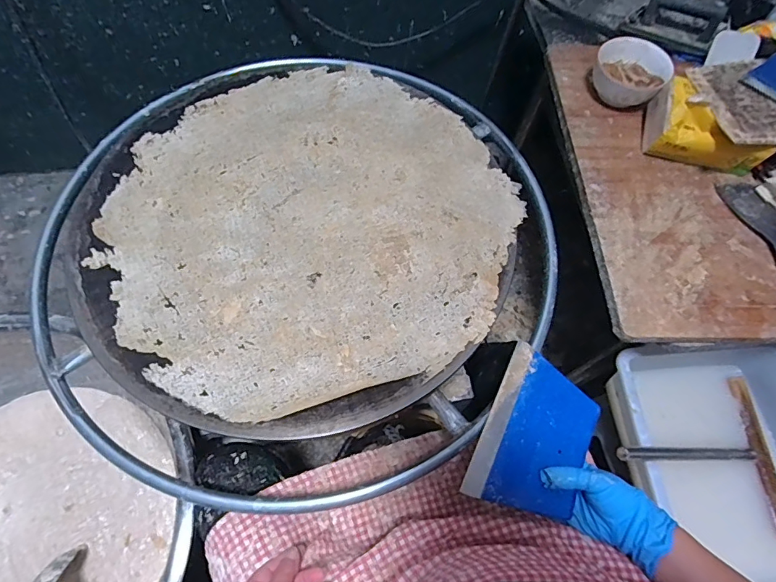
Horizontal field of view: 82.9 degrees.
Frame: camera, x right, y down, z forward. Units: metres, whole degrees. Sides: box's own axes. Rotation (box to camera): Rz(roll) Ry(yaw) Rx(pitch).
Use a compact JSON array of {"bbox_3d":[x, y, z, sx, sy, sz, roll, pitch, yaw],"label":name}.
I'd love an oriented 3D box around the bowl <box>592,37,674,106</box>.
[{"bbox_3d":[0.400,-0.358,0.737,0.116,0.072,0.112,1,65,-2],"label":"bowl"}]

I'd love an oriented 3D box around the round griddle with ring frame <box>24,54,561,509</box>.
[{"bbox_3d":[-0.106,-0.084,0.606,0.689,0.059,0.642,1,65,-2],"label":"round griddle with ring frame"}]

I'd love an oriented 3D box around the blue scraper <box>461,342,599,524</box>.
[{"bbox_3d":[0.174,0.167,0.512,0.119,0.009,0.182,29,64,3],"label":"blue scraper"}]

